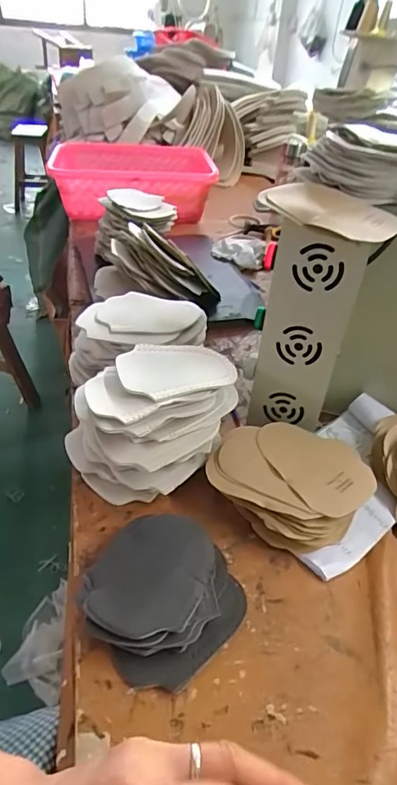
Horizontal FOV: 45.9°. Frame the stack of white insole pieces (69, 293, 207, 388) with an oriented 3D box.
[{"bbox_3d":[-0.087,-0.071,0.649,0.175,0.086,0.134,-13,41,-21],"label":"stack of white insole pieces"}]

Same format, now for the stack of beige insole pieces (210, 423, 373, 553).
[{"bbox_3d":[0.099,0.094,0.513,0.160,0.055,0.132,29,44,28],"label":"stack of beige insole pieces"}]

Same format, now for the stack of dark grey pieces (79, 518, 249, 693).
[{"bbox_3d":[-0.031,0.177,0.423,0.131,0.036,0.135,29,44,28],"label":"stack of dark grey pieces"}]

